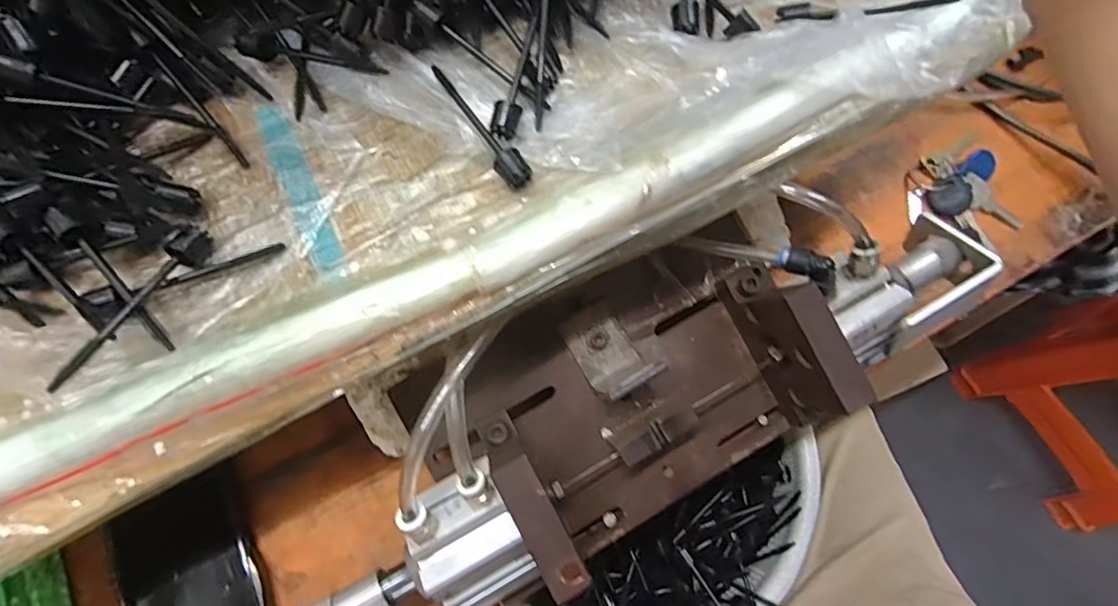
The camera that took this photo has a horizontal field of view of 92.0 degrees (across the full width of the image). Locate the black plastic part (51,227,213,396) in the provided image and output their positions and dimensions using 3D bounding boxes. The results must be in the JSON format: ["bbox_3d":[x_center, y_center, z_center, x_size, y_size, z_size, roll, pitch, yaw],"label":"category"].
[{"bbox_3d":[-0.187,-0.001,0.236,0.016,0.014,0.086,21,58,6],"label":"black plastic part"}]

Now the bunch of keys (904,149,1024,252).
[{"bbox_3d":[0.319,-0.087,0.419,0.058,0.018,0.081,-34,74,-11],"label":"bunch of keys"}]

